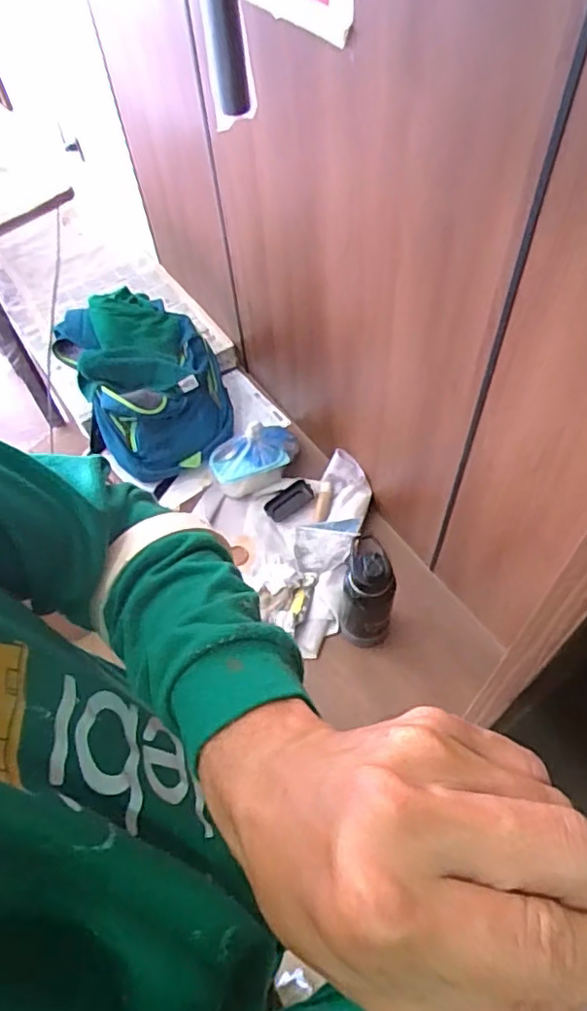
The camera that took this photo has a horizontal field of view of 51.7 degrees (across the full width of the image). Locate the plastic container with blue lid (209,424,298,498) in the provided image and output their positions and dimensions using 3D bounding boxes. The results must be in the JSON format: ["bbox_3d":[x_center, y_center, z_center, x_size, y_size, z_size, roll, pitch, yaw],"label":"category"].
[{"bbox_3d":[-0.081,-0.106,1.304,0.194,0.105,0.102,-21,58,-9],"label":"plastic container with blue lid"}]

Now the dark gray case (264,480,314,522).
[{"bbox_3d":[-0.009,-0.010,1.298,0.109,0.019,0.060,-34,61,-17],"label":"dark gray case"}]

